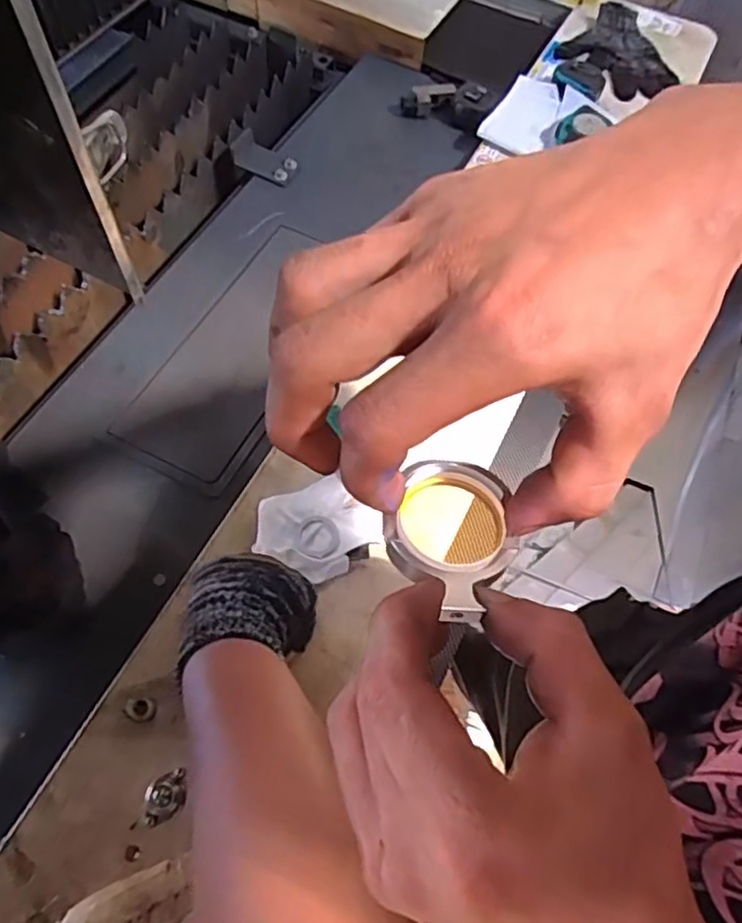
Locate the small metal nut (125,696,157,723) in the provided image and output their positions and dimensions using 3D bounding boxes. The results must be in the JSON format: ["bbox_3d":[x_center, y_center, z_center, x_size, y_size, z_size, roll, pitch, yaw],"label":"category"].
[{"bbox_3d":[-0.193,0.207,0.557,0.023,0.009,0.021,-1,59,2],"label":"small metal nut"}]

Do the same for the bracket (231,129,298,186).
[{"bbox_3d":[-0.148,-0.424,0.925,0.093,0.010,0.055,30,71,-1],"label":"bracket"}]

